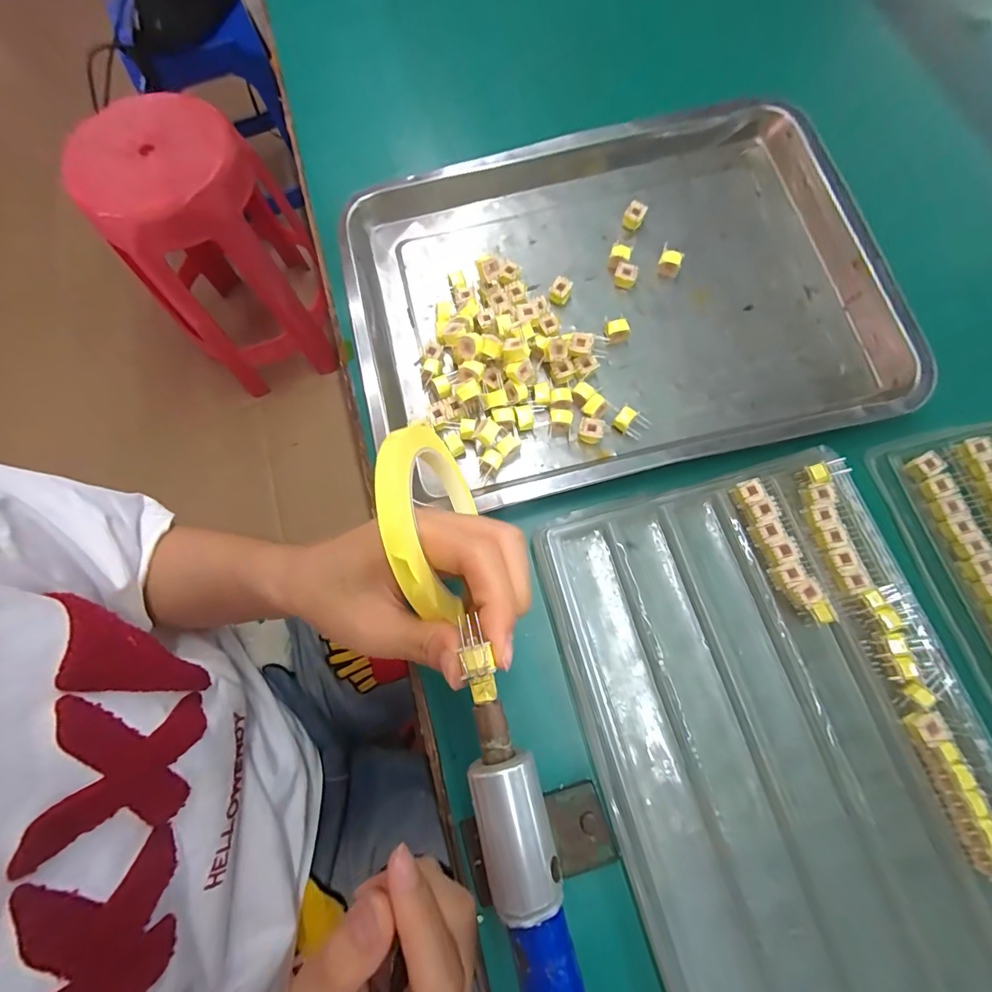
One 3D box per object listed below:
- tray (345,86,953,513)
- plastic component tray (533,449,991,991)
[{"bbox_3d":[0.088,-0.150,0.340,0.378,0.035,0.281,-14,74,-2],"label":"tray"},{"bbox_3d":[0.170,0.142,0.251,0.218,0.017,0.320,-15,74,-3],"label":"plastic component tray"}]

